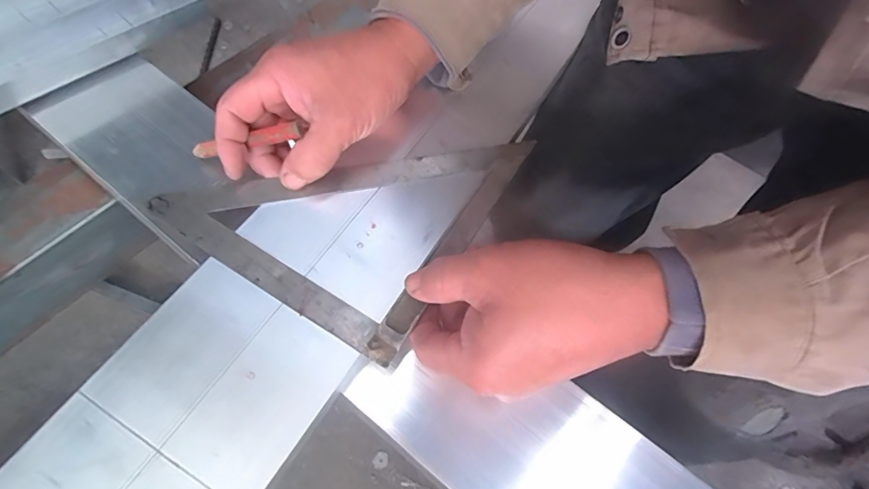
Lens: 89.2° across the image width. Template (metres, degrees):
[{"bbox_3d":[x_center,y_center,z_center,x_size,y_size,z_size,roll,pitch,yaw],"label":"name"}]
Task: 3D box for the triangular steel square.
[{"bbox_3d":[-0.062,-0.045,0.320,0.197,0.017,0.194,29,69,11],"label":"triangular steel square"}]

